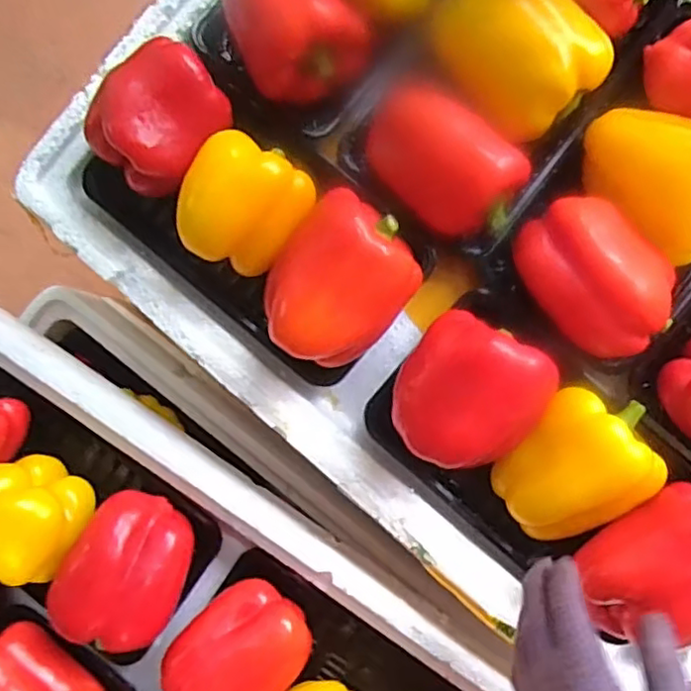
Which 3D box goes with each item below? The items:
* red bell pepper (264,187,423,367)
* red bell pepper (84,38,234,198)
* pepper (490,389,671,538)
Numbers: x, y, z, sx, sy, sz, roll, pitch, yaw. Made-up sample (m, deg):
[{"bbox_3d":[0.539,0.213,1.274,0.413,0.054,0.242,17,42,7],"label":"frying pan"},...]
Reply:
[{"bbox_3d":[-0.003,-0.041,0.432,0.083,0.061,0.103,38,95,7],"label":"red bell pepper"},{"bbox_3d":[-0.126,-0.152,0.447,0.100,0.067,0.077,-44,84,6],"label":"red bell pepper"},{"bbox_3d":[0.151,0.077,0.430,0.102,0.070,0.082,-33,85,7],"label":"pepper"}]

